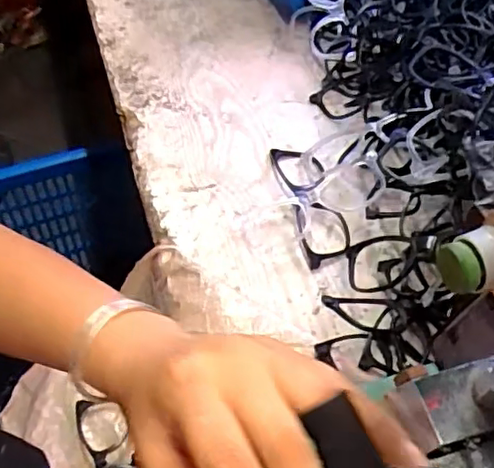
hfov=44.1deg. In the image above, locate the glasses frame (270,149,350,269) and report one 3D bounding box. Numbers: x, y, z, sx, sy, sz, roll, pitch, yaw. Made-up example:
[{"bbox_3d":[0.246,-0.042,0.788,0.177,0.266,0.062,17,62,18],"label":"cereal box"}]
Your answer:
[{"bbox_3d":[0.063,-0.035,0.574,0.048,0.020,0.141,-9,54,-9],"label":"glasses frame"}]

